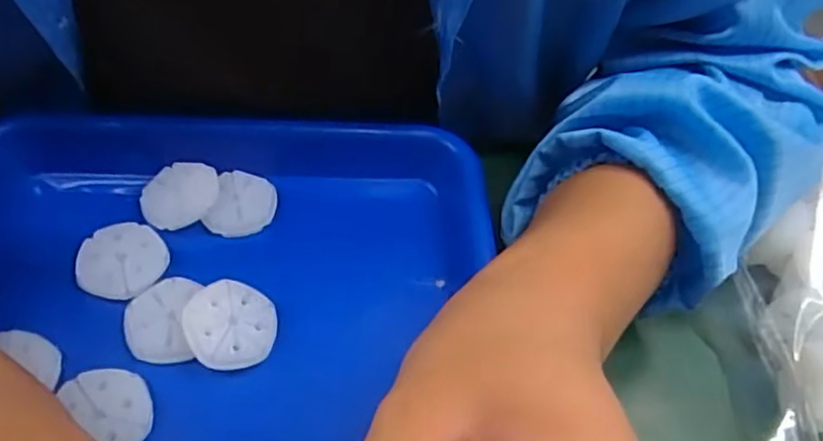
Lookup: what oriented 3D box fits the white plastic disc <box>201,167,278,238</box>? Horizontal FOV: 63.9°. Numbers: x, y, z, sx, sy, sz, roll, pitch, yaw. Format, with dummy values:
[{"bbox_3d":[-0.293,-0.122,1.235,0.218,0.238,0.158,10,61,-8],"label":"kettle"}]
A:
[{"bbox_3d":[-0.083,-0.009,0.324,0.030,0.006,0.036,14,55,-2],"label":"white plastic disc"}]

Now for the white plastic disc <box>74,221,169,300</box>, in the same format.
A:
[{"bbox_3d":[-0.131,0.017,0.296,0.037,0.006,0.037,-36,64,-28],"label":"white plastic disc"}]

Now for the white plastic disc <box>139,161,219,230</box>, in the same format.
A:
[{"bbox_3d":[-0.112,-0.013,0.319,0.032,0.009,0.037,38,58,21],"label":"white plastic disc"}]

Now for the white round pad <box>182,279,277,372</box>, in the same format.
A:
[{"bbox_3d":[-0.076,0.044,0.279,0.037,0.004,0.038,11,58,-18],"label":"white round pad"}]

